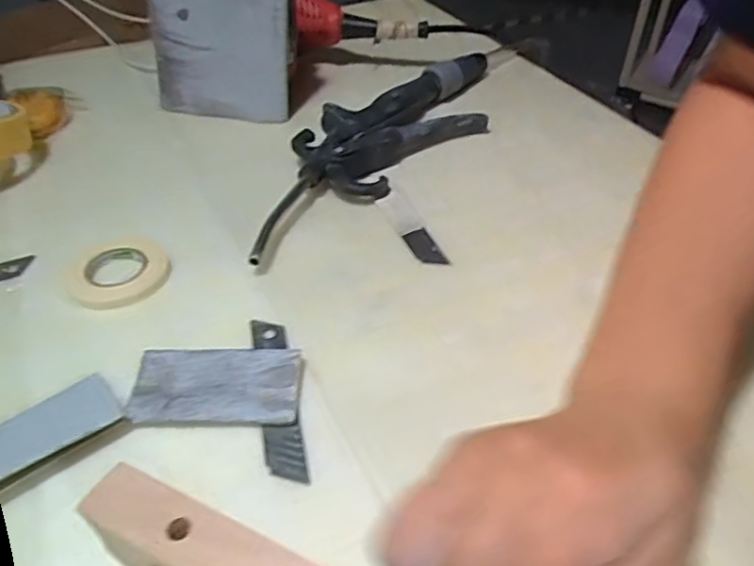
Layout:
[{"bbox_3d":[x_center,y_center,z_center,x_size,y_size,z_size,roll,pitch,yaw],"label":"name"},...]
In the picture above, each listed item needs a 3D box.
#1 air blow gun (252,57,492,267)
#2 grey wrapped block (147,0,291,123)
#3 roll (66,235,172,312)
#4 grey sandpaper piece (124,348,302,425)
[{"bbox_3d":[0.005,-0.108,0.471,0.082,0.027,0.301,31,51,31],"label":"air blow gun"},{"bbox_3d":[-0.120,-0.190,0.490,0.112,0.123,0.022,8,42,10],"label":"grey wrapped block"},{"bbox_3d":[-0.150,-0.006,0.370,0.055,0.010,0.054,-1,42,0],"label":"roll"},{"bbox_3d":[-0.077,0.050,0.306,0.079,0.008,0.040,-1,42,0],"label":"grey sandpaper piece"}]

